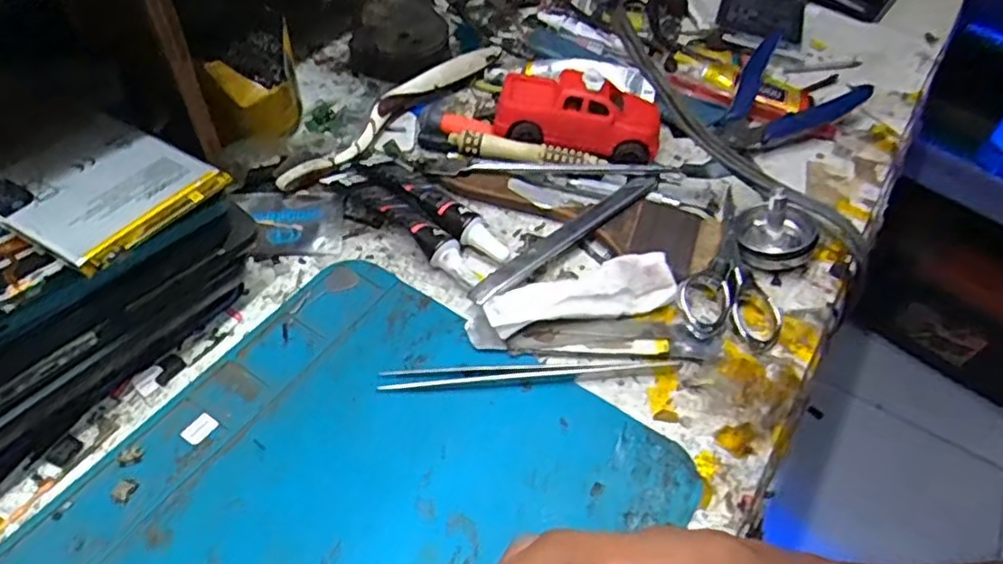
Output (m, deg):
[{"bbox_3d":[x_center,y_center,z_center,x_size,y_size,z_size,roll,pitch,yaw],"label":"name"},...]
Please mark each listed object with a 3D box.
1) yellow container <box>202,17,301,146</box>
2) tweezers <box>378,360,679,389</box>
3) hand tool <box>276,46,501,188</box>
[{"bbox_3d":[-0.134,-0.102,0.361,0.046,0.055,0.041,-13,53,-14],"label":"yellow container"},{"bbox_3d":[0.013,0.039,0.291,0.129,0.004,0.010,-2,51,-6],"label":"tweezers"},{"bbox_3d":[-0.061,-0.102,0.390,0.021,0.017,0.176,32,56,20],"label":"hand tool"}]

